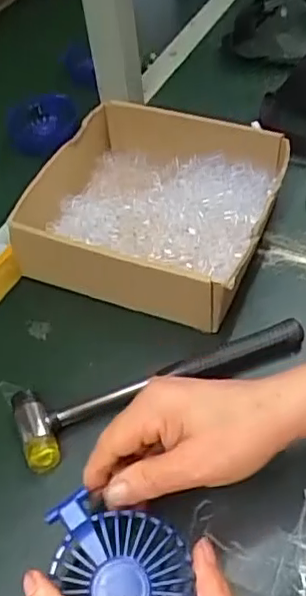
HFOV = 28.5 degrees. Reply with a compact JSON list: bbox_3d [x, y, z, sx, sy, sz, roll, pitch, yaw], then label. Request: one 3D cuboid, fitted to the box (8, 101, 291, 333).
[{"bbox_3d":[-0.003,-0.096,0.579,0.215,0.088,0.216,12,51,18],"label":"box"}]

